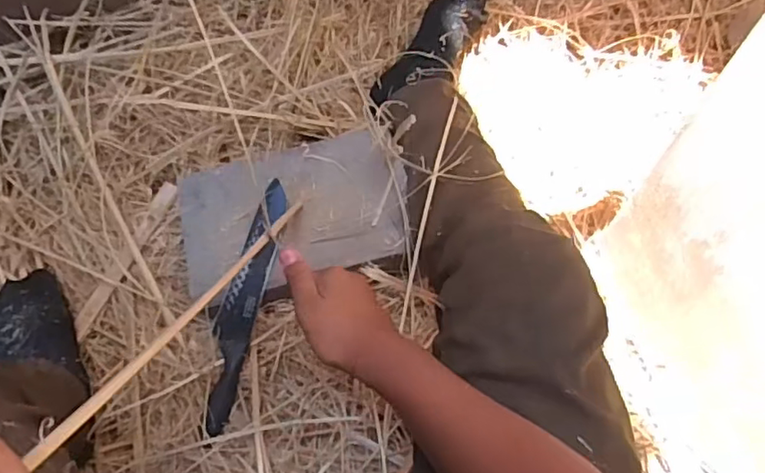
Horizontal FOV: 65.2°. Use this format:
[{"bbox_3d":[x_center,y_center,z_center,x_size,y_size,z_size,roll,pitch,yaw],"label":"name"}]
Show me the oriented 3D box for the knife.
[{"bbox_3d":[-0.160,0.076,0.677,0.043,0.022,0.281,13,85,5],"label":"knife"}]

